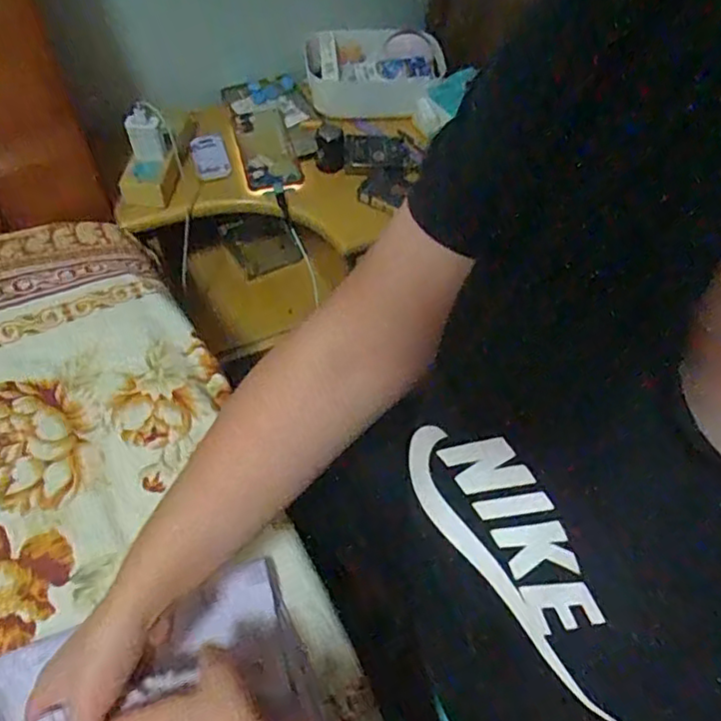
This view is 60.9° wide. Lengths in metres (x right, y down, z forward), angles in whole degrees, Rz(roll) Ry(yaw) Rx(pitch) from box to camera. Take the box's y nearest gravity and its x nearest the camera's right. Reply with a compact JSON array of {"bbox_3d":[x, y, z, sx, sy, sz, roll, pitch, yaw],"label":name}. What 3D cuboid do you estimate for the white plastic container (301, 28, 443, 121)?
[{"bbox_3d":[0.024,-0.433,0.927,0.208,0.063,0.169,-5,56,-7],"label":"white plastic container"}]

